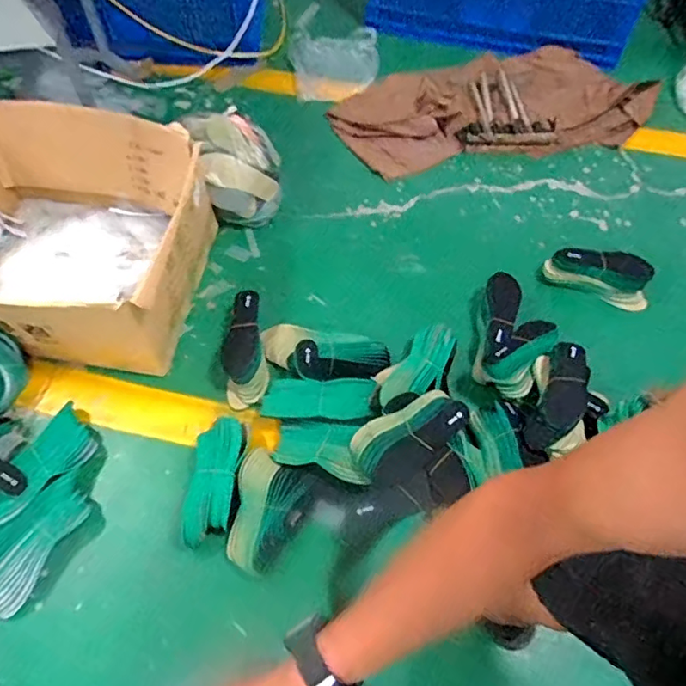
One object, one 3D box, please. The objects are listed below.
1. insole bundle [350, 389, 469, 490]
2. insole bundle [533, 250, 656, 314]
[{"bbox_3d":[0.151,0.205,1.235,0.256,0.069,0.142,-32,65,-16],"label":"insole bundle"},{"bbox_3d":[0.724,-0.195,1.540,0.313,0.077,0.136,13,62,8],"label":"insole bundle"}]

